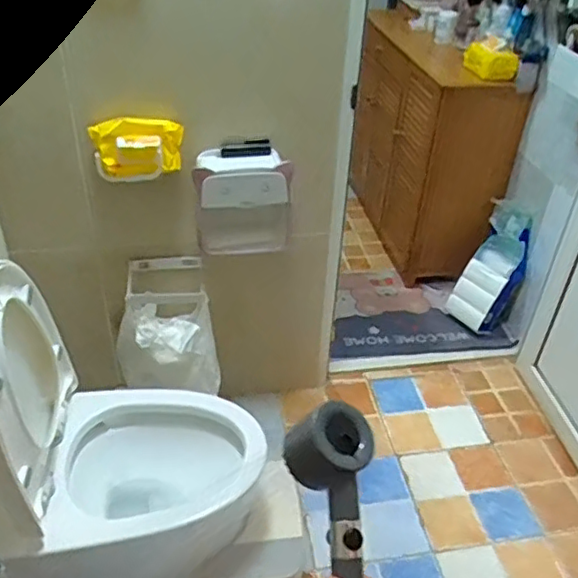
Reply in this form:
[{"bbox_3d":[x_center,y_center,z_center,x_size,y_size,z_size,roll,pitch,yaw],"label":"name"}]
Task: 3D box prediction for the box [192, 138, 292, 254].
[{"bbox_3d":[-0.108,-0.206,1.449,0.217,0.236,0.140,0,37,-4],"label":"box"}]

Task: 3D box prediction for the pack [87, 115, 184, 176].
[{"bbox_3d":[-0.326,-0.309,1.323,0.193,0.104,0.079,-5,38,-10],"label":"pack"}]

